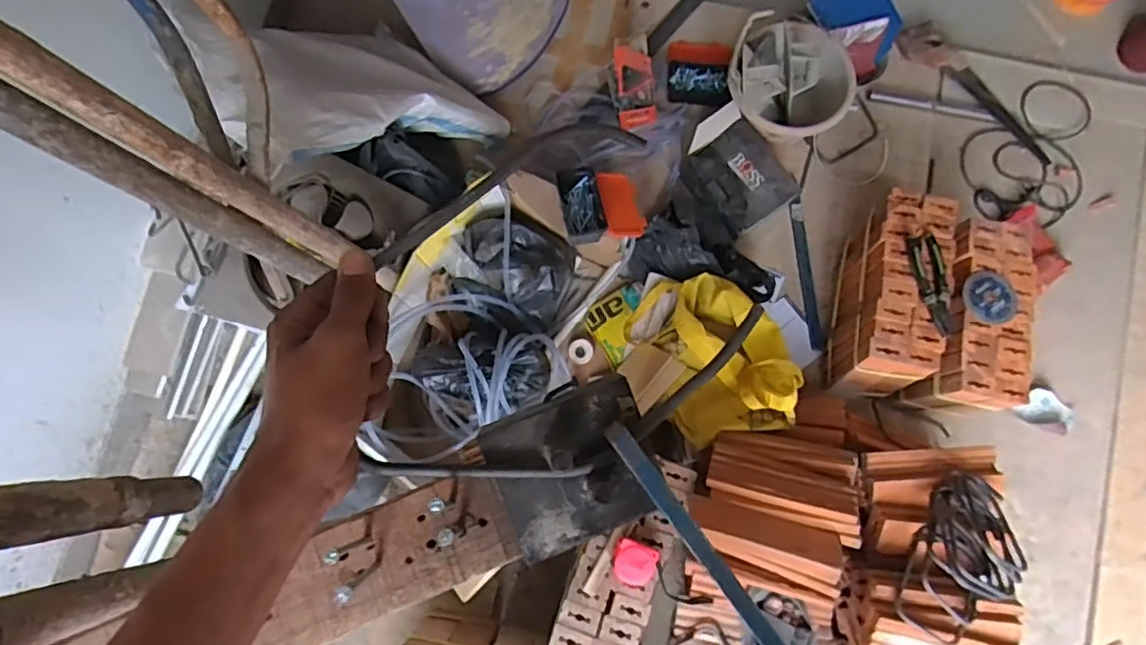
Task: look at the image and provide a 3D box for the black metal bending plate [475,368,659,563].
[{"bbox_3d":[0.001,0.083,0.357,0.089,0.021,0.080,-22,80,-5],"label":"black metal bending plate"}]

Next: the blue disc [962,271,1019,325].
[{"bbox_3d":[0.761,-0.046,1.130,0.096,0.013,0.096,0,79,-1],"label":"blue disc"}]

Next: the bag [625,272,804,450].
[{"bbox_3d":[0.266,0.060,1.196,0.239,0.172,0.344,-26,80,-5],"label":"bag"}]

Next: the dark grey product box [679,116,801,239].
[{"bbox_3d":[0.361,-0.308,1.365,0.188,0.110,0.202,-32,81,-7],"label":"dark grey product box"}]

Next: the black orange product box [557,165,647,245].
[{"bbox_3d":[0.054,-0.238,1.237,0.154,0.054,0.163,-12,79,-3],"label":"black orange product box"}]

